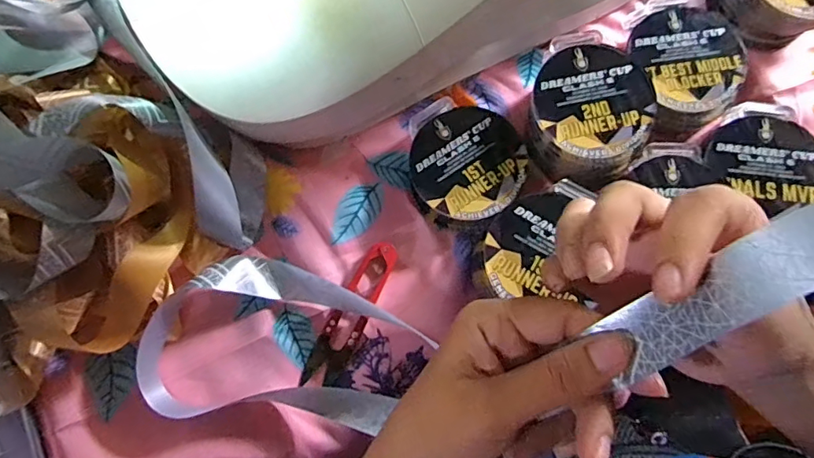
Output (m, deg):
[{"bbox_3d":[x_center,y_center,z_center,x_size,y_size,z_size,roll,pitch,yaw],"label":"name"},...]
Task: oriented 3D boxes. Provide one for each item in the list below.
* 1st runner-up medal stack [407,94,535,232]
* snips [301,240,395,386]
[{"bbox_3d":[0.041,-0.044,0.343,0.076,0.020,0.080,1,80,0],"label":"1st runner-up medal stack"},{"bbox_3d":[-0.035,0.054,0.332,0.021,0.006,0.099,29,81,5],"label":"snips"}]

